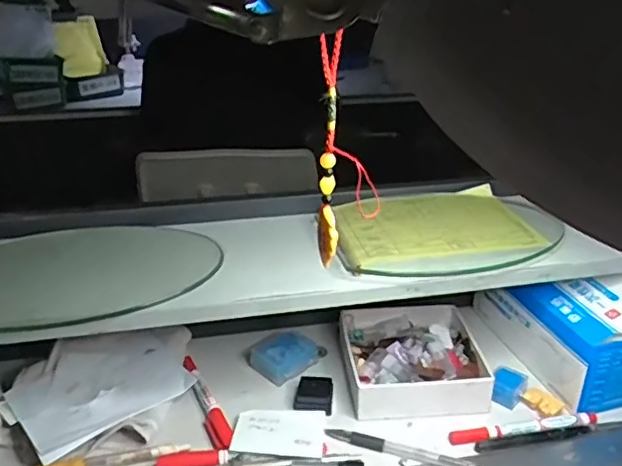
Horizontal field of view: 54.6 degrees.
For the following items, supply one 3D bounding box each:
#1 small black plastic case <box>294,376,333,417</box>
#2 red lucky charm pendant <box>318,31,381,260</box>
[{"bbox_3d":[0.003,0.150,0.563,0.034,0.014,0.036,2,27,6],"label":"small black plastic case"},{"bbox_3d":[0.019,-0.038,0.303,0.031,0.117,0.014,0,27,1],"label":"red lucky charm pendant"}]

